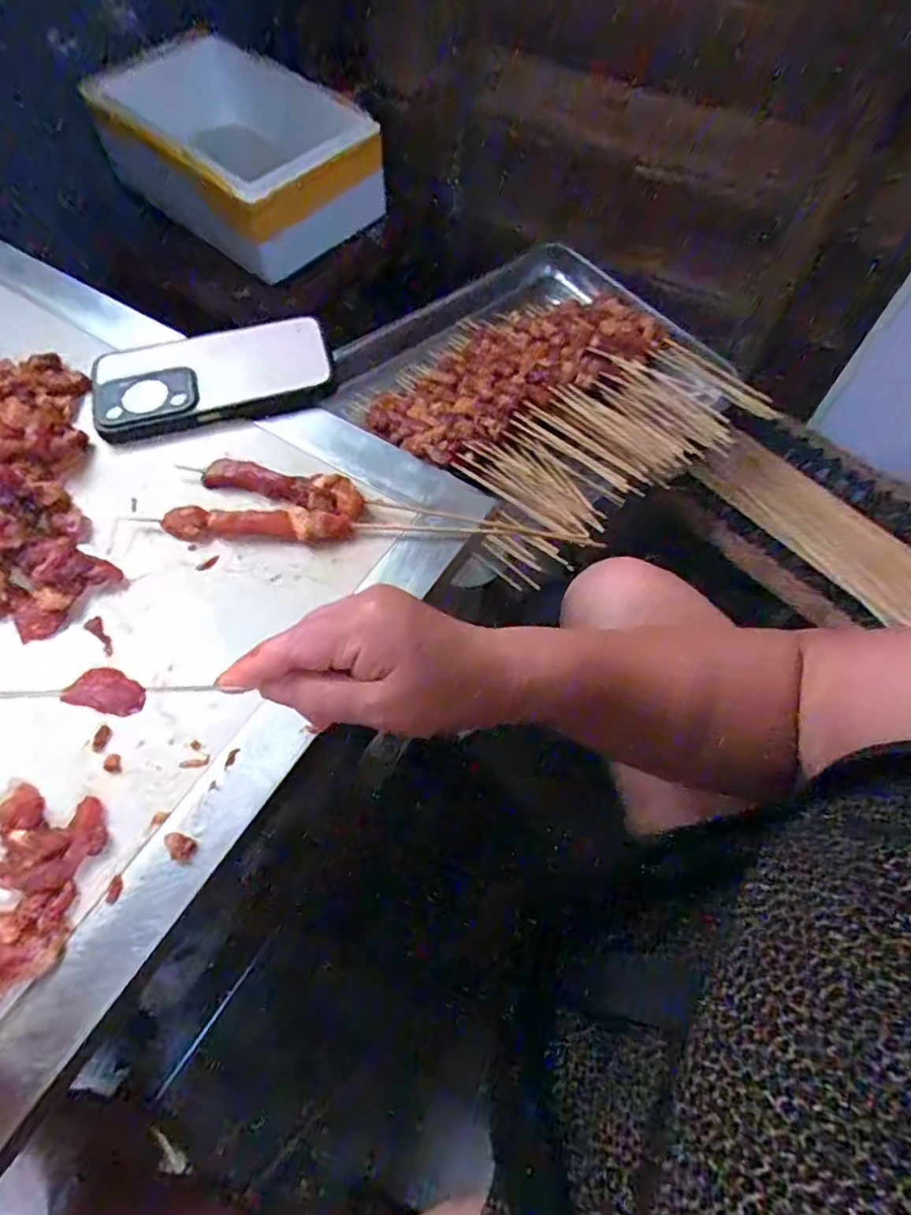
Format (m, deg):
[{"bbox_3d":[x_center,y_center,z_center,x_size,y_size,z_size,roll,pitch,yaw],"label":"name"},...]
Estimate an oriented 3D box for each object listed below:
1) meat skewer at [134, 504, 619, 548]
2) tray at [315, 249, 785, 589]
[{"bbox_3d":[-0.058,-0.050,0.387,0.294,0.016,0.021,3,65,0],"label":"meat skewer"},{"bbox_3d":[0.081,-0.248,0.688,0.396,0.059,0.390,-35,70,-16],"label":"tray"}]

